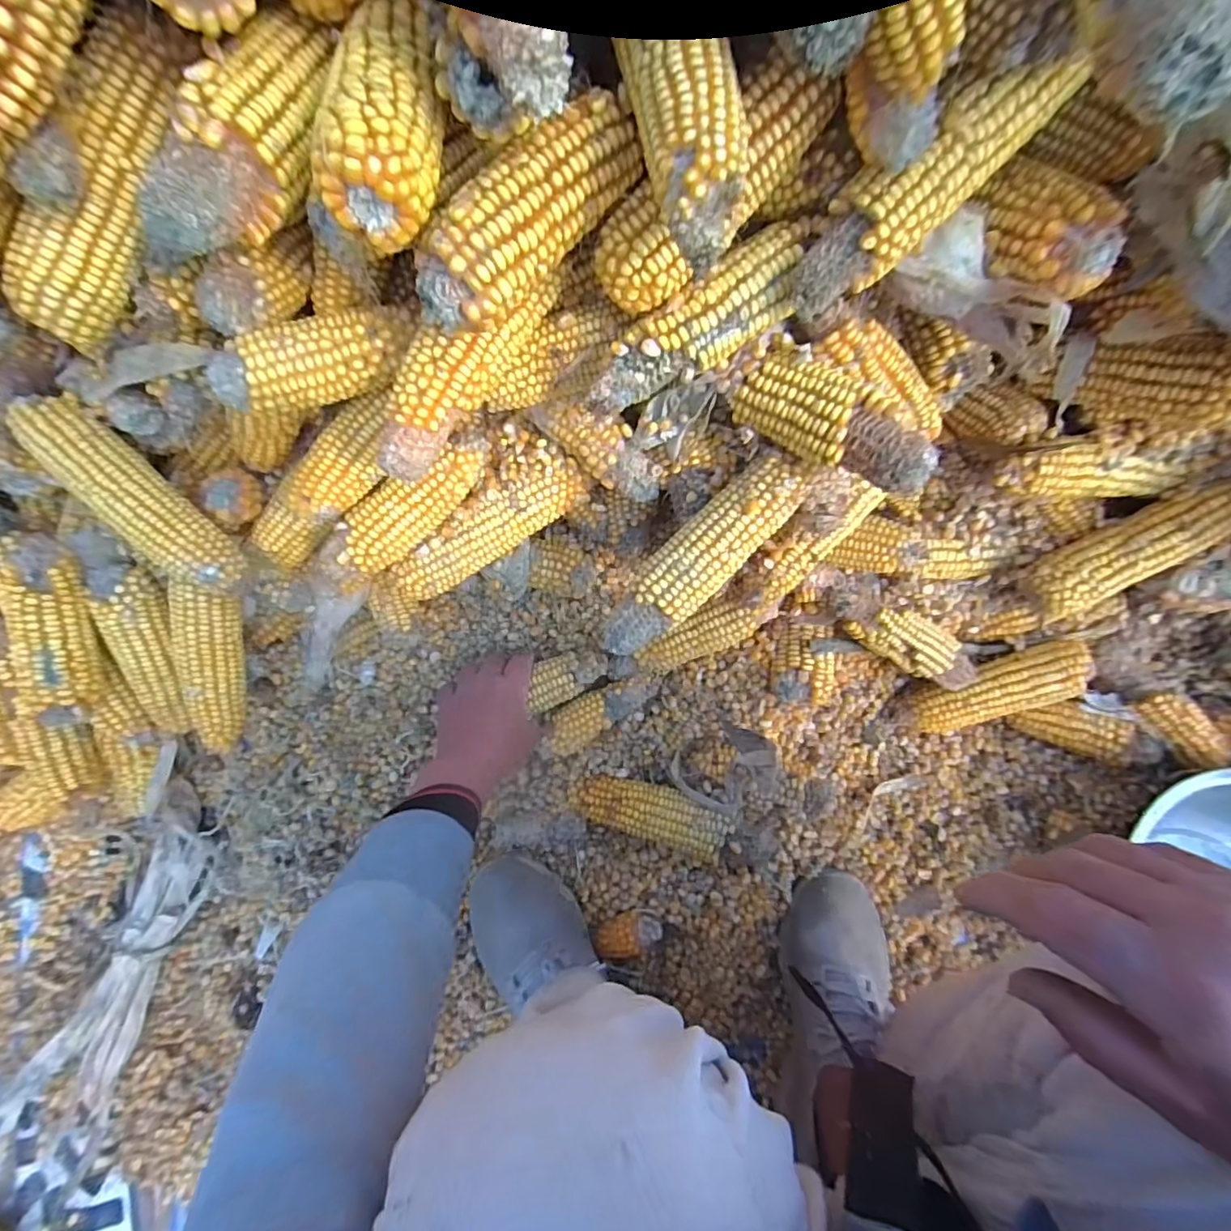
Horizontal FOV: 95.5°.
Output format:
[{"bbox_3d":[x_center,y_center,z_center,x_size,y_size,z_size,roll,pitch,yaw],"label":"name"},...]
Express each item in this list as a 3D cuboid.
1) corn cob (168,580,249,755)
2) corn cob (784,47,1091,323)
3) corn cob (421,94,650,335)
[{"bbox_3d":[-0.337,0.043,0.471,0.046,0.040,0.150,5,107,2],"label":"corn cob"},{"bbox_3d":[0.154,-0.219,0.298,0.145,0.048,0.044,-38,83,13],"label":"corn cob"},{"bbox_3d":[-0.044,-0.197,0.282,0.052,0.043,0.135,40,85,6],"label":"corn cob"}]

